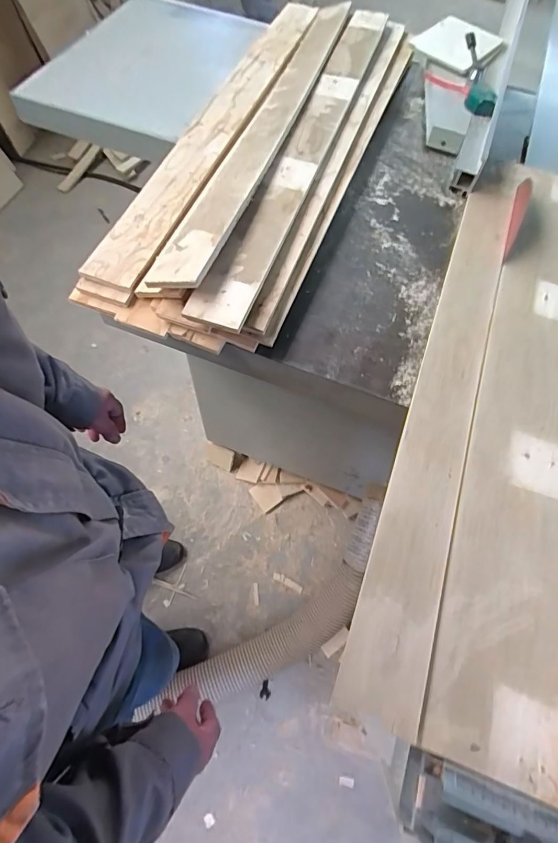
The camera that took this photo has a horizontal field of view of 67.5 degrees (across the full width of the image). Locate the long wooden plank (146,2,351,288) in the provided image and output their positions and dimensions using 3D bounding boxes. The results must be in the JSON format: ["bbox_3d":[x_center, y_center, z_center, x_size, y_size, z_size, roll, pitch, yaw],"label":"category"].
[{"bbox_3d":[0.014,-0.758,0.976,0.111,0.027,1.283,7,57,15],"label":"long wooden plank"}]

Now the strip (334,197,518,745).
[{"bbox_3d":[0.281,-0.089,0.675,0.094,0.024,0.985,20,65,9],"label":"strip"}]

